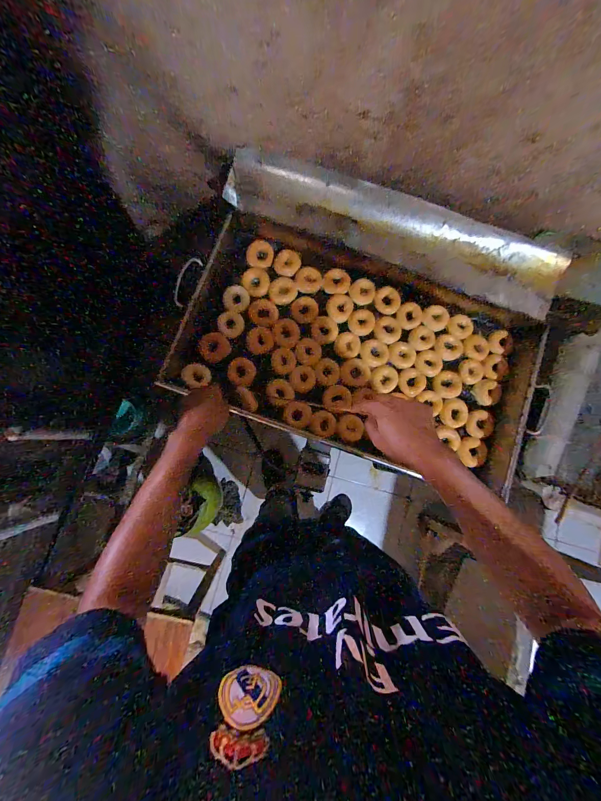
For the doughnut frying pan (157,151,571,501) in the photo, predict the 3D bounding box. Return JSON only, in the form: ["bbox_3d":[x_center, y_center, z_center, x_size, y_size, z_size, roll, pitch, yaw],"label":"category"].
[{"bbox_3d":[0.174,-0.180,0.728,0.837,0.165,0.577,14,80,-1],"label":"doughnut frying pan"}]

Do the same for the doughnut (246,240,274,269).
[{"bbox_3d":[-0.106,-0.386,0.794,0.069,0.030,0.063,1,81,-3],"label":"doughnut"}]

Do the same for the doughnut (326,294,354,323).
[{"bbox_3d":[0.108,-0.247,0.802,0.074,0.018,0.069,1,81,-3],"label":"doughnut"}]

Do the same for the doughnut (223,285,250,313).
[{"bbox_3d":[-0.167,-0.265,0.785,0.066,0.025,0.068,1,81,-3],"label":"doughnut"}]

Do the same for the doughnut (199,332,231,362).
[{"bbox_3d":[-0.213,-0.134,0.751,0.072,0.028,0.070,1,81,-3],"label":"doughnut"}]

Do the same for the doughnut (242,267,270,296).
[{"bbox_3d":[-0.118,-0.315,0.800,0.069,0.021,0.070,1,81,-3],"label":"doughnut"}]

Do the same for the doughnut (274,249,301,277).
[{"bbox_3d":[-0.035,-0.371,0.813,0.065,0.023,0.066,19,80,0],"label":"doughnut"}]

